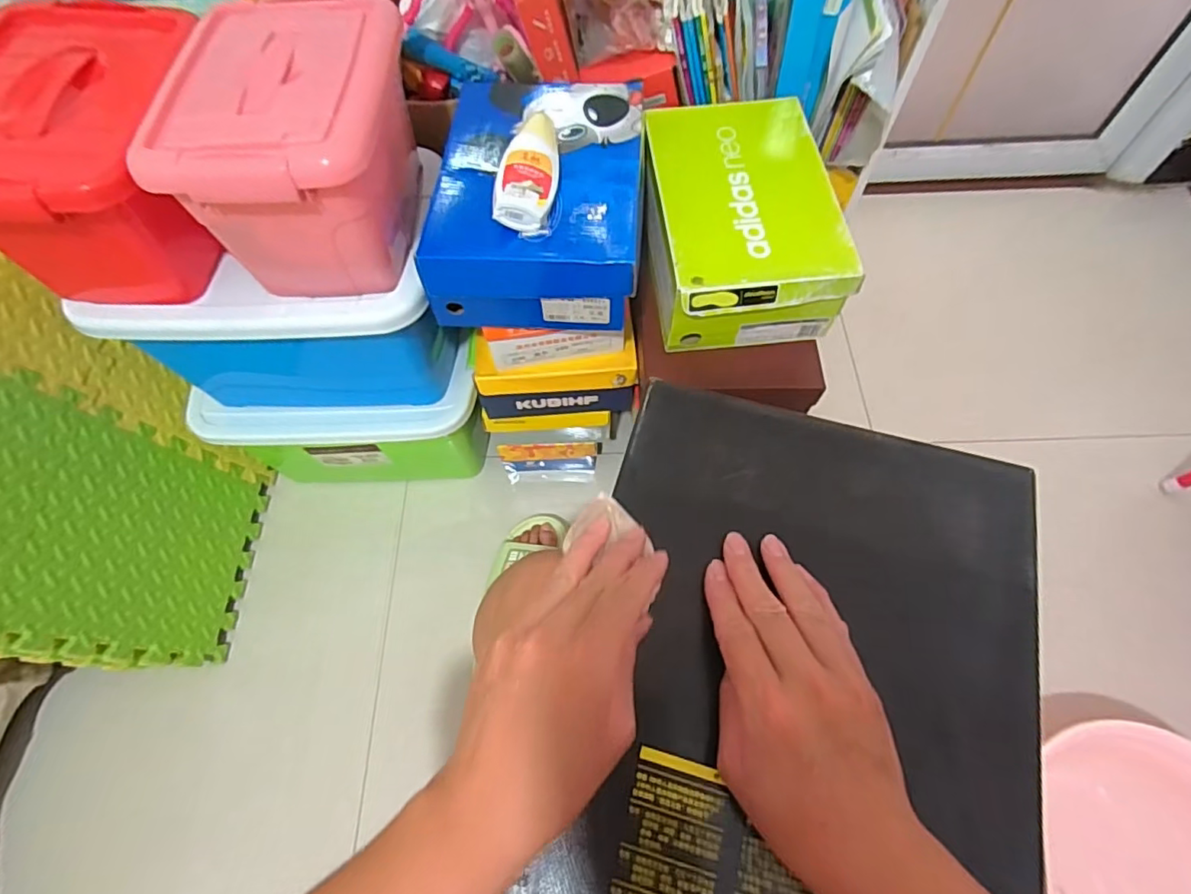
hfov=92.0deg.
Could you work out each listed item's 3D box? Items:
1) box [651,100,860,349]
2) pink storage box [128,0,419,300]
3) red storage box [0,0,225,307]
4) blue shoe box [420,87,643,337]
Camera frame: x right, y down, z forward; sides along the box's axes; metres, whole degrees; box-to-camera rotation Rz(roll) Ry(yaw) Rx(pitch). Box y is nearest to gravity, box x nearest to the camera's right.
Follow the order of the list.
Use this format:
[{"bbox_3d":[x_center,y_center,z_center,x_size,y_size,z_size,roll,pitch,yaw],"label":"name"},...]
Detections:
[{"bbox_3d":[0.164,-0.263,0.679,0.191,0.102,0.288,-6,63,-1],"label":"box"},{"bbox_3d":[-0.273,-0.282,0.565,0.179,0.167,0.247,-2,63,1],"label":"pink storage box"},{"bbox_3d":[-0.476,-0.278,0.563,0.206,0.157,0.269,-8,63,-2],"label":"red storage box"},{"bbox_3d":[-0.056,-0.271,0.620,0.204,0.120,0.272,2,63,4],"label":"blue shoe box"}]

